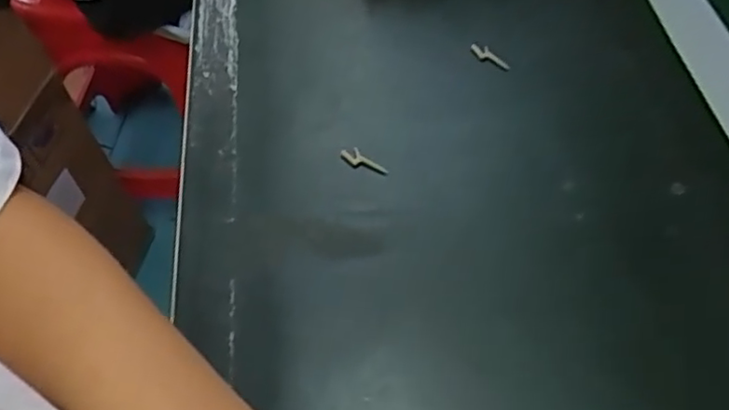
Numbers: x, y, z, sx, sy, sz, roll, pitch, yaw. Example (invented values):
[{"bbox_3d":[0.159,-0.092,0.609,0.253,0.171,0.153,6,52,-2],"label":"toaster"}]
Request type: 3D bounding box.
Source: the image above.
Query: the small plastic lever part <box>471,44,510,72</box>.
[{"bbox_3d":[0.079,-0.092,0.385,0.027,0.011,0.006,30,61,20],"label":"small plastic lever part"}]

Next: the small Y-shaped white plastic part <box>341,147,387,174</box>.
[{"bbox_3d":[0.000,-0.024,0.342,0.028,0.005,0.008,32,62,21],"label":"small Y-shaped white plastic part"}]

